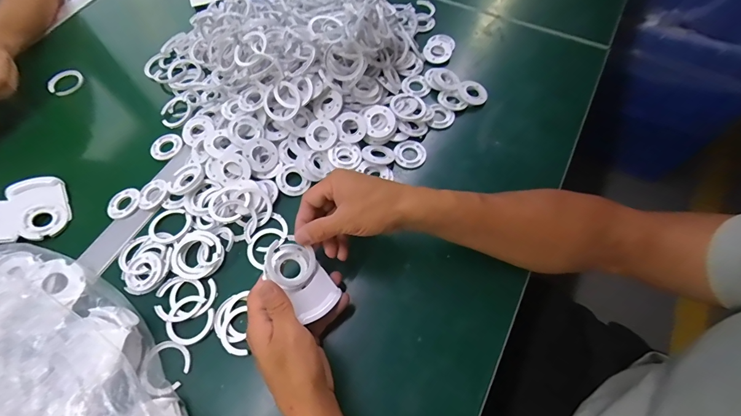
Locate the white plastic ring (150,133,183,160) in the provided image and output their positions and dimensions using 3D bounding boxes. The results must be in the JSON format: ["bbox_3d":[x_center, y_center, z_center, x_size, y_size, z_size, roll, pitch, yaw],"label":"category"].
[{"bbox_3d":[-0.292,-0.088,0.497,0.044,0.006,0.045,-1,63,2],"label":"white plastic ring"}]

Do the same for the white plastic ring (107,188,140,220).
[{"bbox_3d":[-0.323,-0.006,0.455,0.043,0.005,0.039,-41,68,-17],"label":"white plastic ring"}]

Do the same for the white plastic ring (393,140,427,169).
[{"bbox_3d":[0.054,-0.075,0.476,0.043,0.004,0.043,-1,63,2],"label":"white plastic ring"}]

